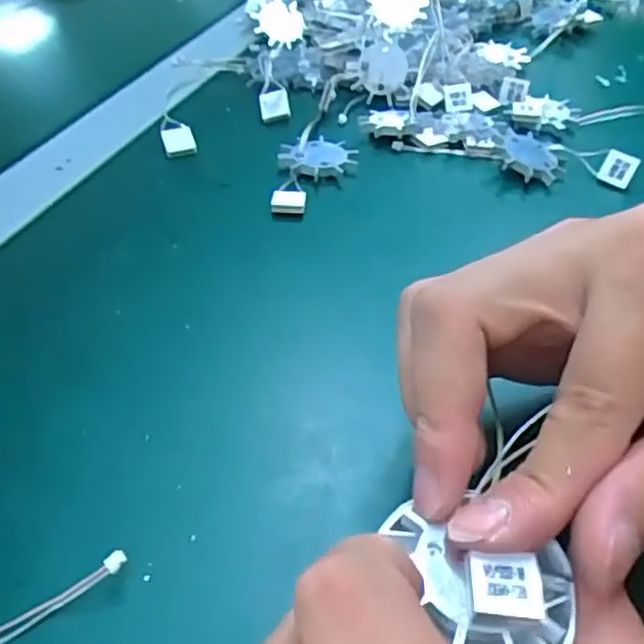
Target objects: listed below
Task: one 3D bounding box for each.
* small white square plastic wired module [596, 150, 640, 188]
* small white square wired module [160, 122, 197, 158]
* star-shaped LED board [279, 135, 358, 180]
[{"bbox_3d":[0.149,-0.077,0.340,0.016,0.017,0.004,31,31,21],"label":"small white square plastic wired module"},{"bbox_3d":[-0.076,-0.097,0.359,0.016,0.009,0.021,-13,46,-15],"label":"small white square wired module"},{"bbox_3d":[-0.001,-0.086,0.350,0.037,0.006,0.032,-27,51,-25],"label":"star-shaped LED board"}]

